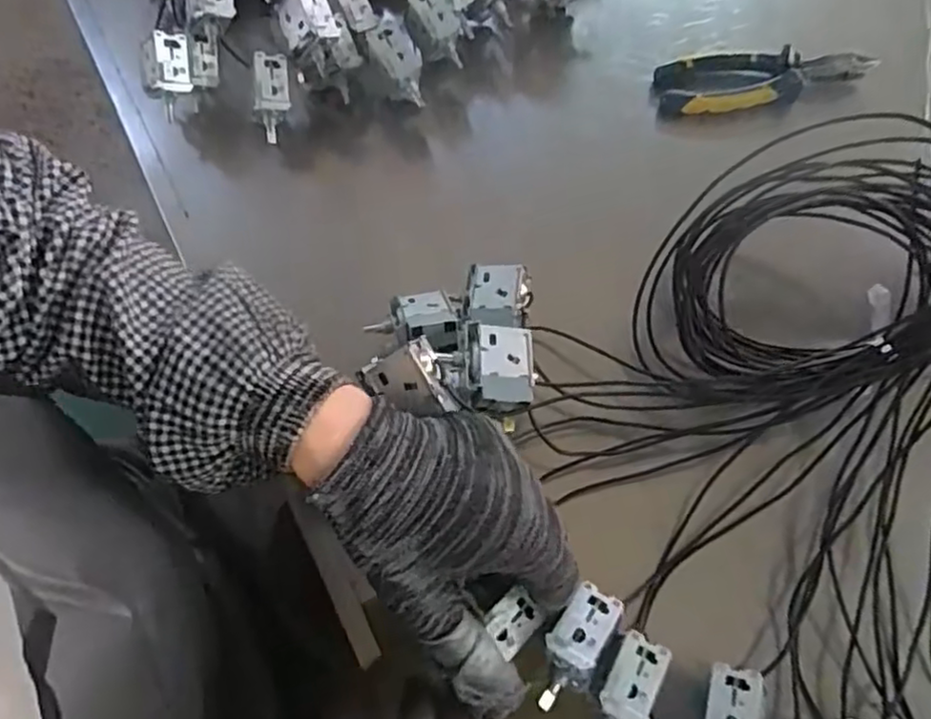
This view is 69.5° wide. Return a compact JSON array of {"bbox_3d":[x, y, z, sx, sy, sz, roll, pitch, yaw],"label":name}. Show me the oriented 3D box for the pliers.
[{"bbox_3d":[0.216,-0.204,0.491,0.149,0.022,0.045,-4,69,1],"label":"pliers"}]

